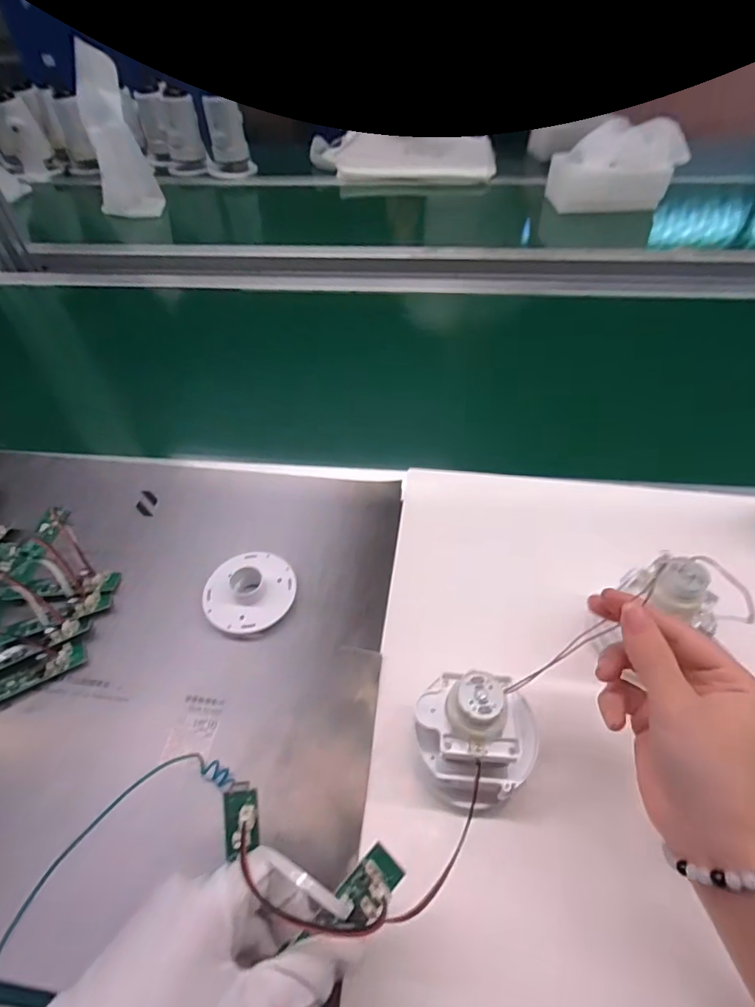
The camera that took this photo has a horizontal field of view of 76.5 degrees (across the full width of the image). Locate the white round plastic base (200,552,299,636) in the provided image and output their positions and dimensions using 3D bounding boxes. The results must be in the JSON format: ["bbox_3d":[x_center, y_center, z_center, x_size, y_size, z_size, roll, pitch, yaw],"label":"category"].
[{"bbox_3d":[-0.099,0.065,0.373,0.067,0.023,0.070,-1,47,2],"label":"white round plastic base"}]

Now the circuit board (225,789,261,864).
[{"bbox_3d":[-0.068,0.157,0.236,0.018,0.011,0.026,-9,78,3],"label":"circuit board"}]

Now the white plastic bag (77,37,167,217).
[{"bbox_3d":[-0.564,-0.782,1.018,0.131,0.287,0.126,-12,48,-8],"label":"white plastic bag"}]

